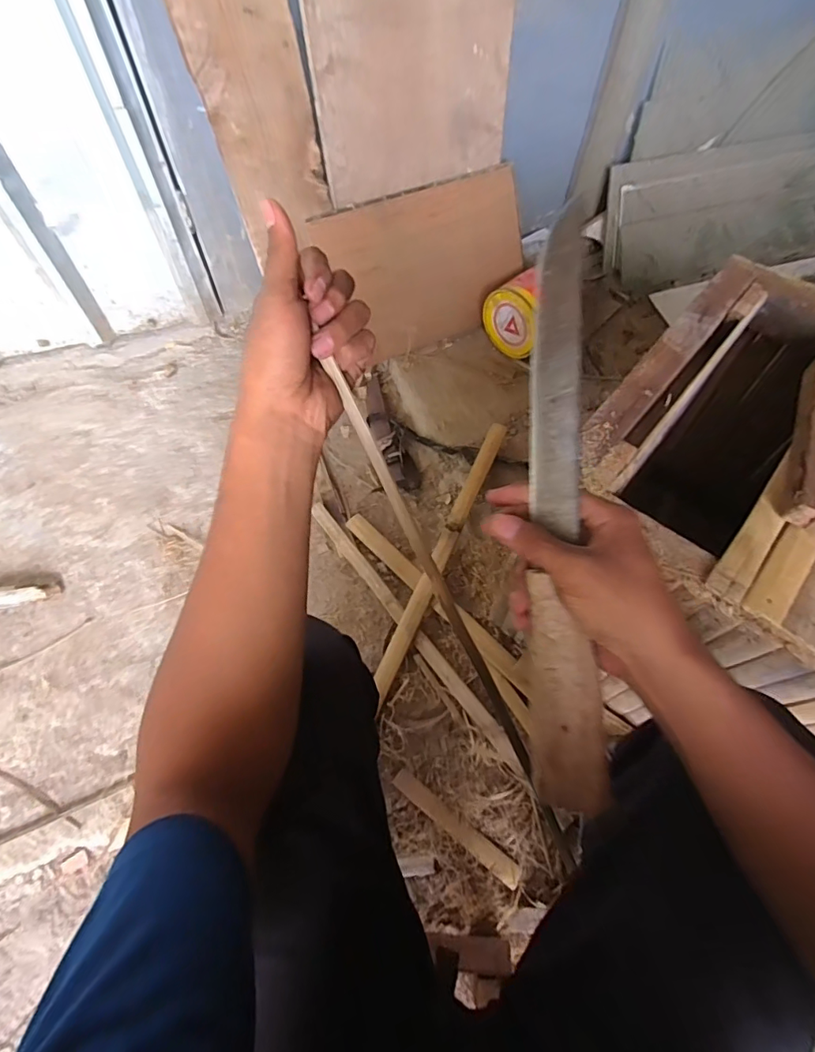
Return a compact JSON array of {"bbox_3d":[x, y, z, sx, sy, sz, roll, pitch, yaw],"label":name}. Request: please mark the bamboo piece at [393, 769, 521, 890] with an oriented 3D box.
[{"bbox_3d":[0.069,0.443,0.738,0.214,0.014,0.028,35,67,15],"label":"bamboo piece"}]

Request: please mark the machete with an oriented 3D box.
[{"bbox_3d":[0.100,-0.008,0.325,0.041,0.032,0.371,-1,88,-2],"label":"machete"}]

